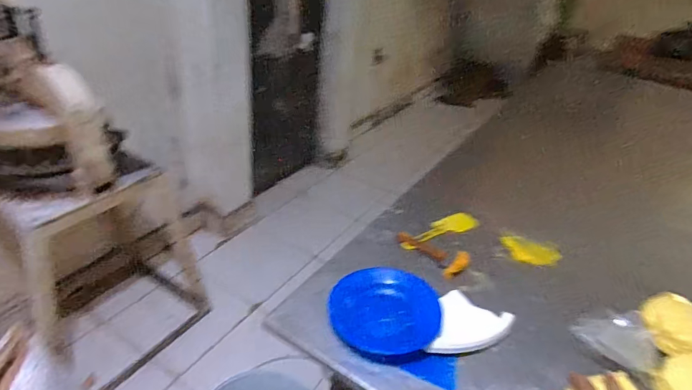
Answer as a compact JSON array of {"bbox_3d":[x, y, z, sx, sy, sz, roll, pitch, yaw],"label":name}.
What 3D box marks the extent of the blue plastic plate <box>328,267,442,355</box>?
[{"bbox_3d":[0.057,0.168,0.616,0.160,0.025,0.132,8,49,3],"label":"blue plastic plate"}]

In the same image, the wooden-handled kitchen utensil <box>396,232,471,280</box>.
[{"bbox_3d":[0.156,0.105,0.759,0.137,0.028,0.059,25,37,26],"label":"wooden-handled kitchen utensil"}]

